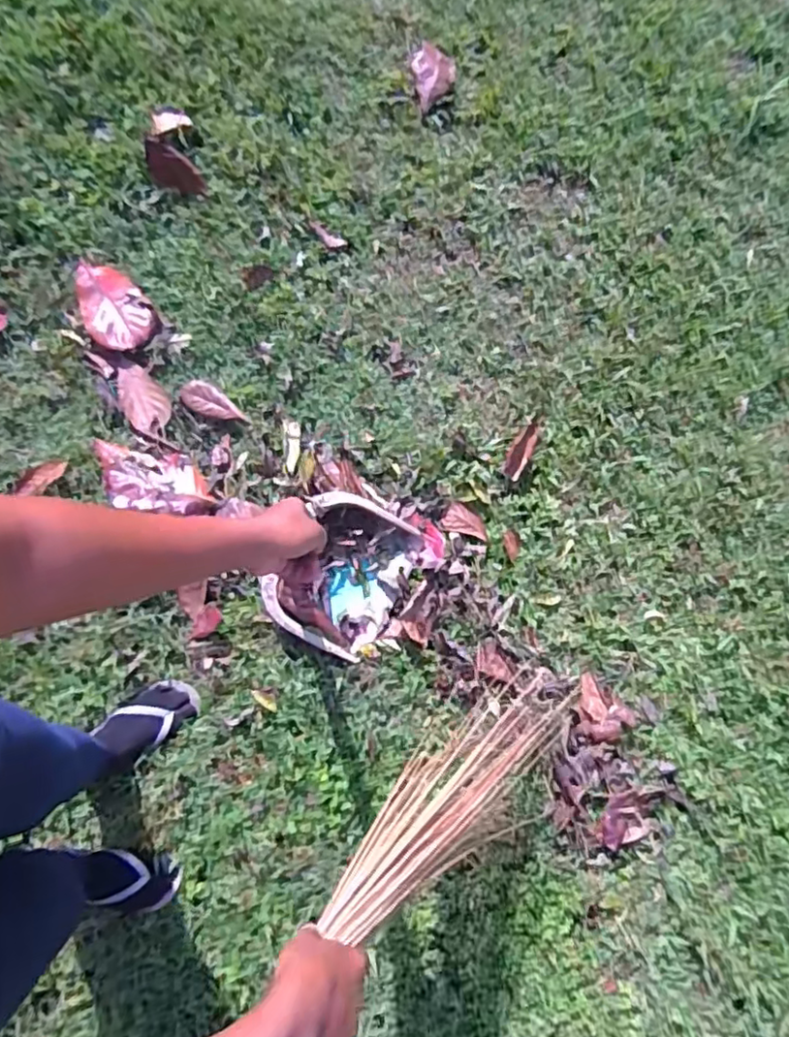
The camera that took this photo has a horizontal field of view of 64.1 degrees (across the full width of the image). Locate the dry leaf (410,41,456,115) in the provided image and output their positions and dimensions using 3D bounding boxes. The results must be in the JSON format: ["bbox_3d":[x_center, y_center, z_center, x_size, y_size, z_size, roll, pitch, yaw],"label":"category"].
[{"bbox_3d":[0.091,-1.020,1.448,0.099,0.027,0.163,-12,81,-9],"label":"dry leaf"}]

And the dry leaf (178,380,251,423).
[{"bbox_3d":[-0.353,-0.222,1.229,0.130,0.010,0.060,31,78,0],"label":"dry leaf"}]

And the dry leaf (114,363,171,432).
[{"bbox_3d":[-0.491,-0.235,1.223,0.085,0.013,0.133,-31,84,-11],"label":"dry leaf"}]

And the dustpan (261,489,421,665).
[{"bbox_3d":[-0.089,0.100,1.143,0.213,0.087,0.265,29,79,4],"label":"dustpan"}]

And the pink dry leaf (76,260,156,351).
[{"bbox_3d":[-0.564,-0.421,1.251,0.126,0.017,0.204,-37,86,-12],"label":"pink dry leaf"}]

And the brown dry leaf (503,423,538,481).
[{"bbox_3d":[0.260,-0.138,1.291,0.046,0.018,0.129,30,78,0],"label":"brown dry leaf"}]

